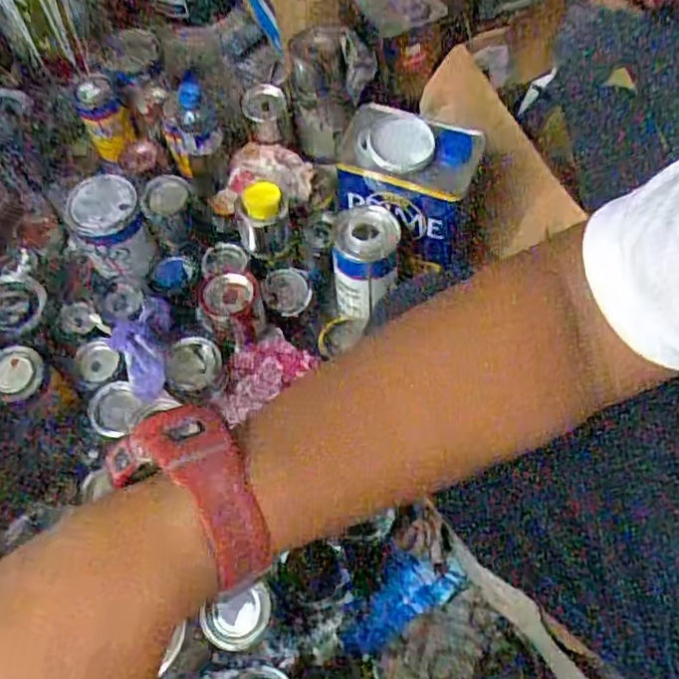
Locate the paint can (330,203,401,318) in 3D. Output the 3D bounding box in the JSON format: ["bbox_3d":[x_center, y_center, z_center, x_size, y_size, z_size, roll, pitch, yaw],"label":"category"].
[{"bbox_3d":[0.034,-0.096,0.844,0.080,0.129,0.088,8,63,8],"label":"paint can"}]

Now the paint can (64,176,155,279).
[{"bbox_3d":[-0.320,-0.157,0.934,0.097,0.119,0.094,-1,62,3],"label":"paint can"}]

